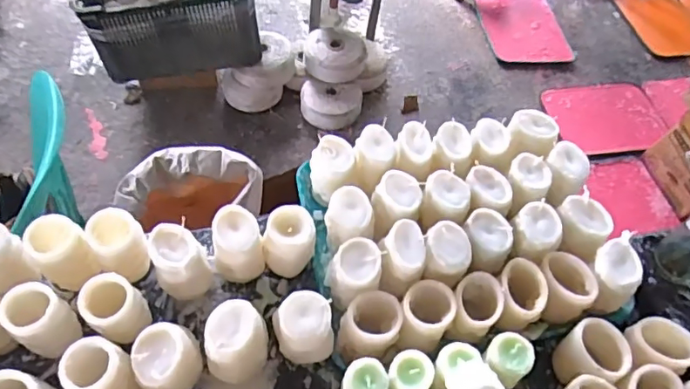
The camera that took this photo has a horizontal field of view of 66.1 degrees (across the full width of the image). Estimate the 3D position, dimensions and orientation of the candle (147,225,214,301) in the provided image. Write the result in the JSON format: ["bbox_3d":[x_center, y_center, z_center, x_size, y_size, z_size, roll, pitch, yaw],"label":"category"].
[{"bbox_3d":[-0.216,0.098,0.691,0.066,0.111,0.079,-33,65,-24],"label":"candle"}]

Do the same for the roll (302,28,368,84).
[{"bbox_3d":[-0.044,-0.494,1.865,0.229,0.119,0.187,19,57,7],"label":"roll"}]

